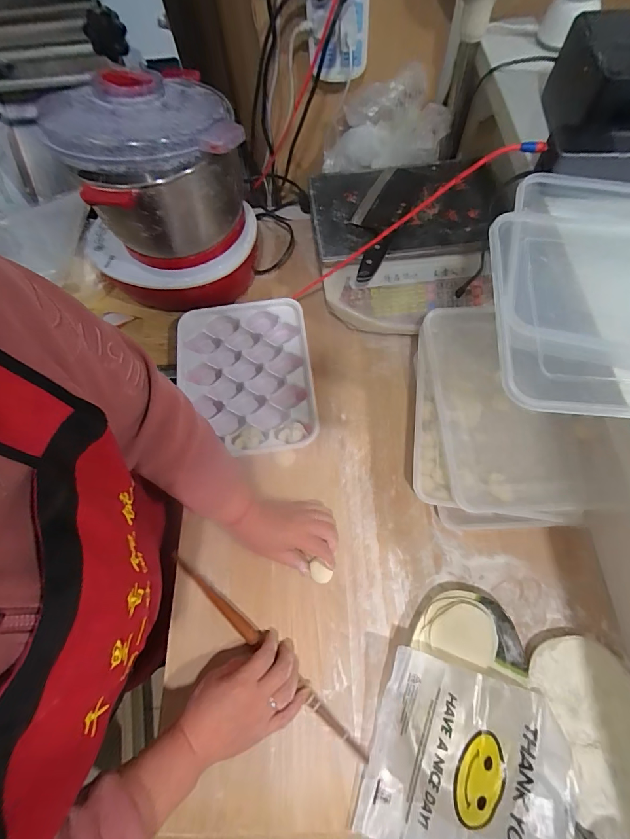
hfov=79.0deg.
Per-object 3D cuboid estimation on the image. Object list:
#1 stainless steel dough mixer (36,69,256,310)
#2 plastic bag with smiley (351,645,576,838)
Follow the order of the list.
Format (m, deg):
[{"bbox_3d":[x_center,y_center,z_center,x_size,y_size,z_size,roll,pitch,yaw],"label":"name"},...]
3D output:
[{"bbox_3d":[-0.241,-0.332,0.590,0.259,0.278,0.203,-30,68,-10],"label":"stainless steel dough mixer"},{"bbox_3d":[0.168,0.393,0.421,0.208,0.047,0.202,16,68,10],"label":"plastic bag with smiley"}]

